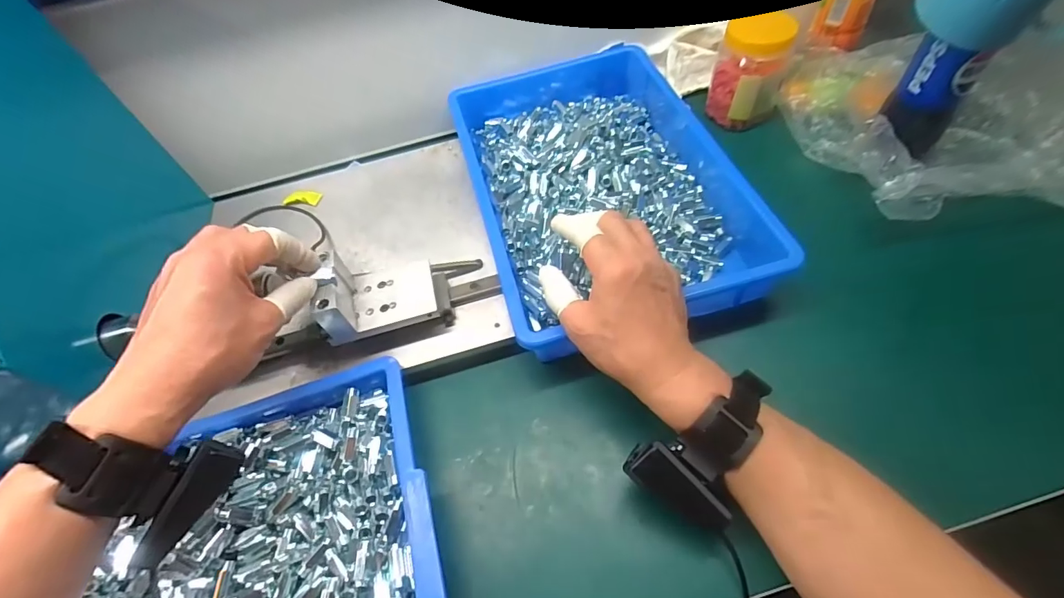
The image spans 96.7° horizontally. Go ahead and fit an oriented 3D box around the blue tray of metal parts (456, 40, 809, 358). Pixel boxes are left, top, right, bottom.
[{"bbox_3d":[0.060,-0.135,0.498,0.239,0.056,0.375,-15,57,-5],"label":"blue tray of metal parts"}]

